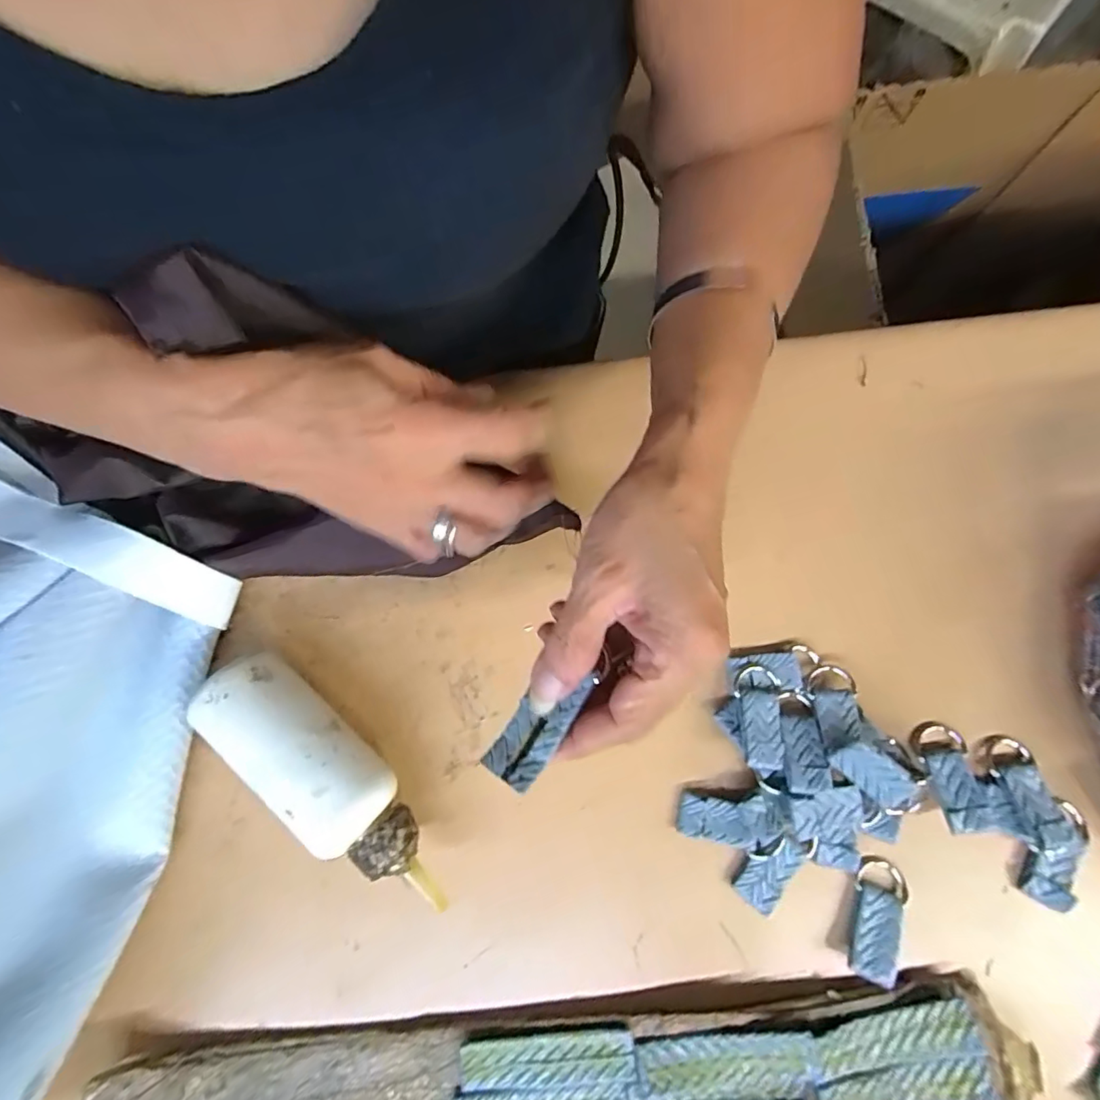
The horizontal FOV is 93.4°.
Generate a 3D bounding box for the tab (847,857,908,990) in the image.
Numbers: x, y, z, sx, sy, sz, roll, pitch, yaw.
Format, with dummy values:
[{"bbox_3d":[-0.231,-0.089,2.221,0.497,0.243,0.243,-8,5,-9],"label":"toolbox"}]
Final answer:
[{"bbox_3d":[0.156,0.175,0.245,0.023,0.009,0.049,21,77,5],"label":"tab"}]

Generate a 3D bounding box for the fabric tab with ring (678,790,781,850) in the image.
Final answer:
[{"bbox_3d":[0.087,0.133,0.255,0.045,0.004,0.024,-1,76,14],"label":"fabric tab with ring"}]

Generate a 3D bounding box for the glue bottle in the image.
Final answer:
[{"bbox_3d":[-0.102,0.108,0.245,0.135,0.046,0.045,39,79,9],"label":"glue bottle"}]

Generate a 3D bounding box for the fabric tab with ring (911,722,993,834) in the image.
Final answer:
[{"bbox_3d":[0.201,0.113,0.260,0.024,0.007,0.050,-1,60,-1],"label":"fabric tab with ring"}]

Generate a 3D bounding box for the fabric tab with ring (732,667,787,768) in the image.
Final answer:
[{"bbox_3d":[0.107,0.085,0.264,0.021,0.012,0.048,2,76,0],"label":"fabric tab with ring"}]

